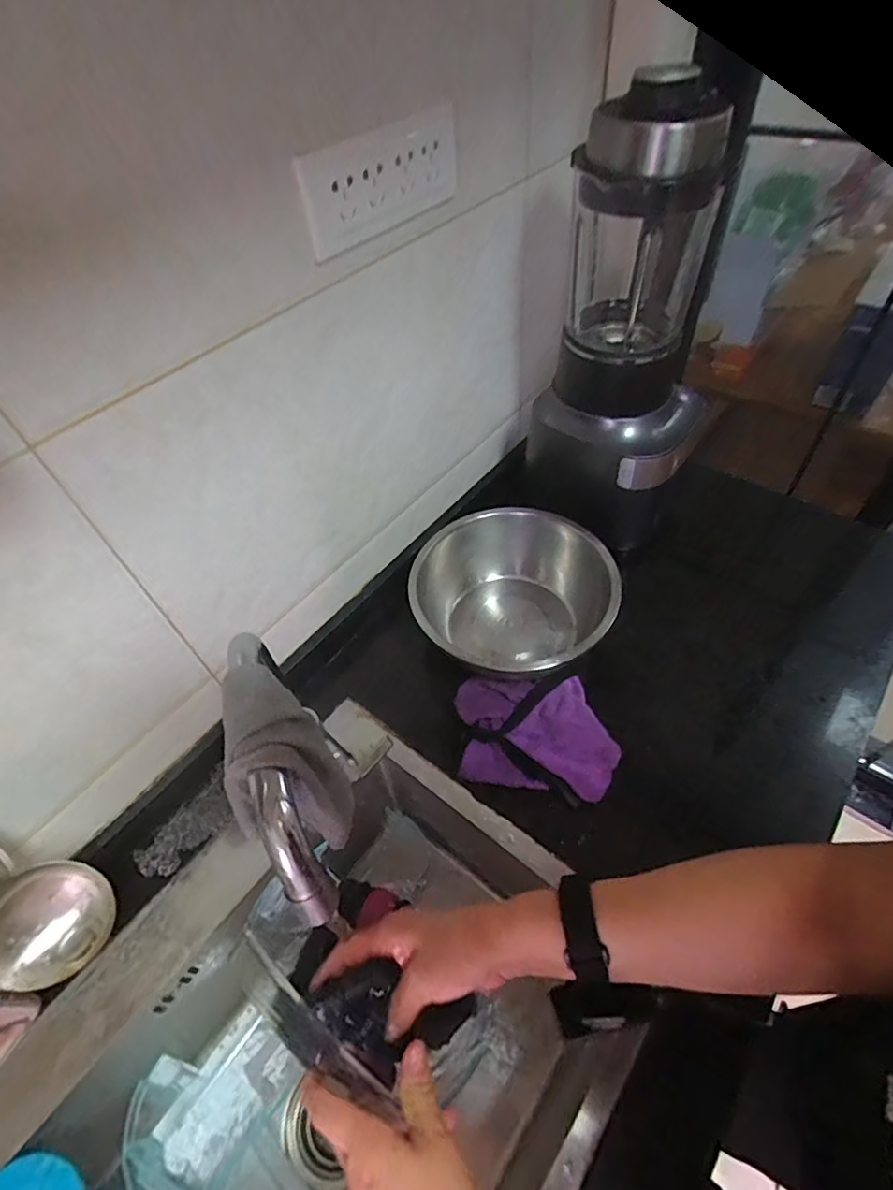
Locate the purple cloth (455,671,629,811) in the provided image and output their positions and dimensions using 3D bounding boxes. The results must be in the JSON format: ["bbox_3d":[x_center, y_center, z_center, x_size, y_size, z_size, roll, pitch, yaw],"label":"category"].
[{"bbox_3d":[0.096,0.162,0.630,0.163,0.045,0.169,-13,52,-5],"label":"purple cloth"}]

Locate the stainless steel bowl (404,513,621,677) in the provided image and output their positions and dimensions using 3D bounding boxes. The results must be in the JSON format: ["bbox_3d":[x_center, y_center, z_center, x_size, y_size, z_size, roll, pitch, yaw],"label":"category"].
[{"bbox_3d":[0.086,0.010,0.715,0.255,0.137,0.226,-13,52,-5],"label":"stainless steel bowl"}]

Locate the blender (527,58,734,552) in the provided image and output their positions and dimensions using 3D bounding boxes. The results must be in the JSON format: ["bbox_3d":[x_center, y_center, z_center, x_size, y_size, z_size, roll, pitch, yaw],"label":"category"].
[{"bbox_3d":[0.211,-0.313,0.646,0.199,0.392,0.167,7,53,11],"label":"blender"}]

